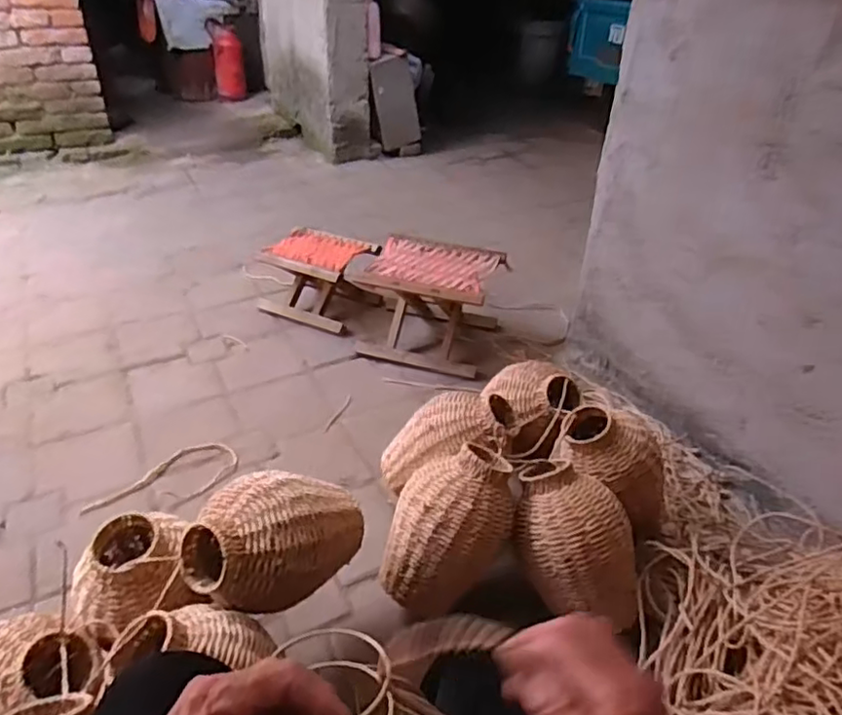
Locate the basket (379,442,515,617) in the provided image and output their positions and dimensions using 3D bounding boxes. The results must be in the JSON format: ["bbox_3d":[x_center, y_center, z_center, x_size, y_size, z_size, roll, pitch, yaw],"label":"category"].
[{"bbox_3d":[0.043,0.261,0.968,0.170,0.253,0.155,31,16,7],"label":"basket"}]

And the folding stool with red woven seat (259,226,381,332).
[{"bbox_3d":[-0.284,-0.211,1.722,0.283,0.192,0.226,20,40,23],"label":"folding stool with red woven seat"}]

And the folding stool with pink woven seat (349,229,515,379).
[{"bbox_3d":[0.020,-0.135,1.594,0.320,0.236,0.266,11,37,12],"label":"folding stool with pink woven seat"}]

